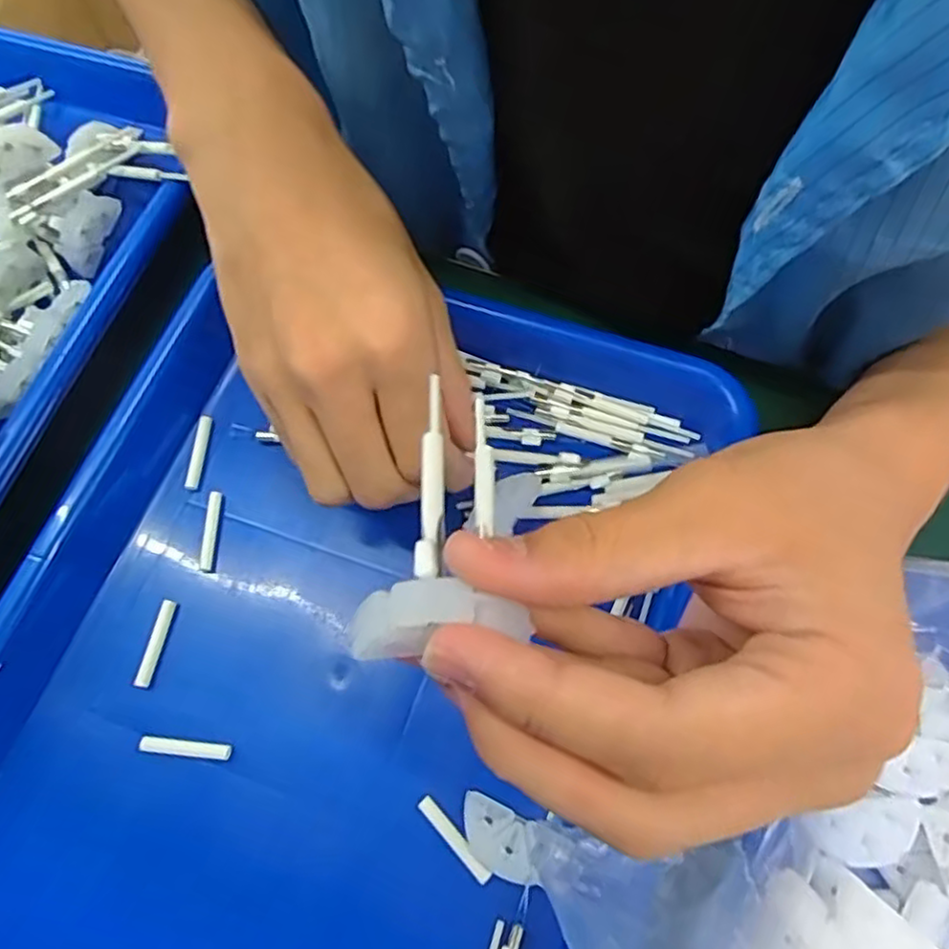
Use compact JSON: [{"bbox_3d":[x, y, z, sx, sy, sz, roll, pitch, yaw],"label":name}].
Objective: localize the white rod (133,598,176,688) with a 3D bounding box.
[{"bbox_3d":[-0.125,0.066,0.270,0.006,0.005,0.034,10,69,6],"label":"white rod"}]

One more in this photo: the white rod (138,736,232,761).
[{"bbox_3d":[-0.108,0.101,0.254,0.033,0.004,0.006,5,69,5],"label":"white rod"}]

